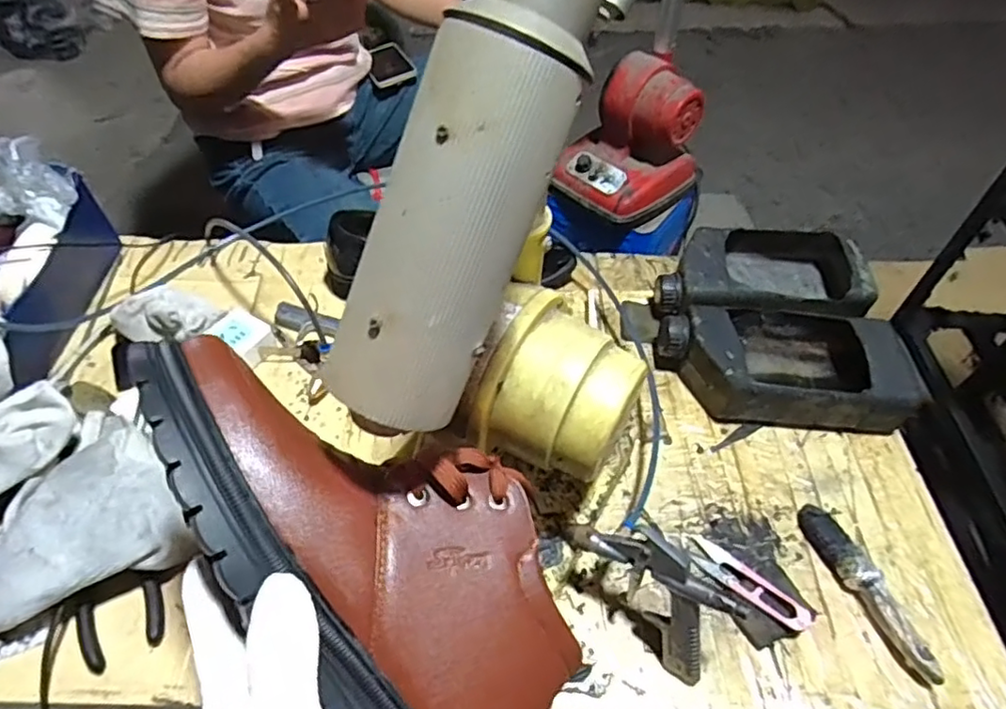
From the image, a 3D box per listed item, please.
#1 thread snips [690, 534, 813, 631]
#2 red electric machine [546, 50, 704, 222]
[{"bbox_3d":[0.195,0.183,0.502,0.027,0.006,0.104,-32,44,-25],"label":"thread snips"},{"bbox_3d":[0.208,-0.366,1.037,0.198,0.195,0.189,-36,60,-27],"label":"red electric machine"}]

